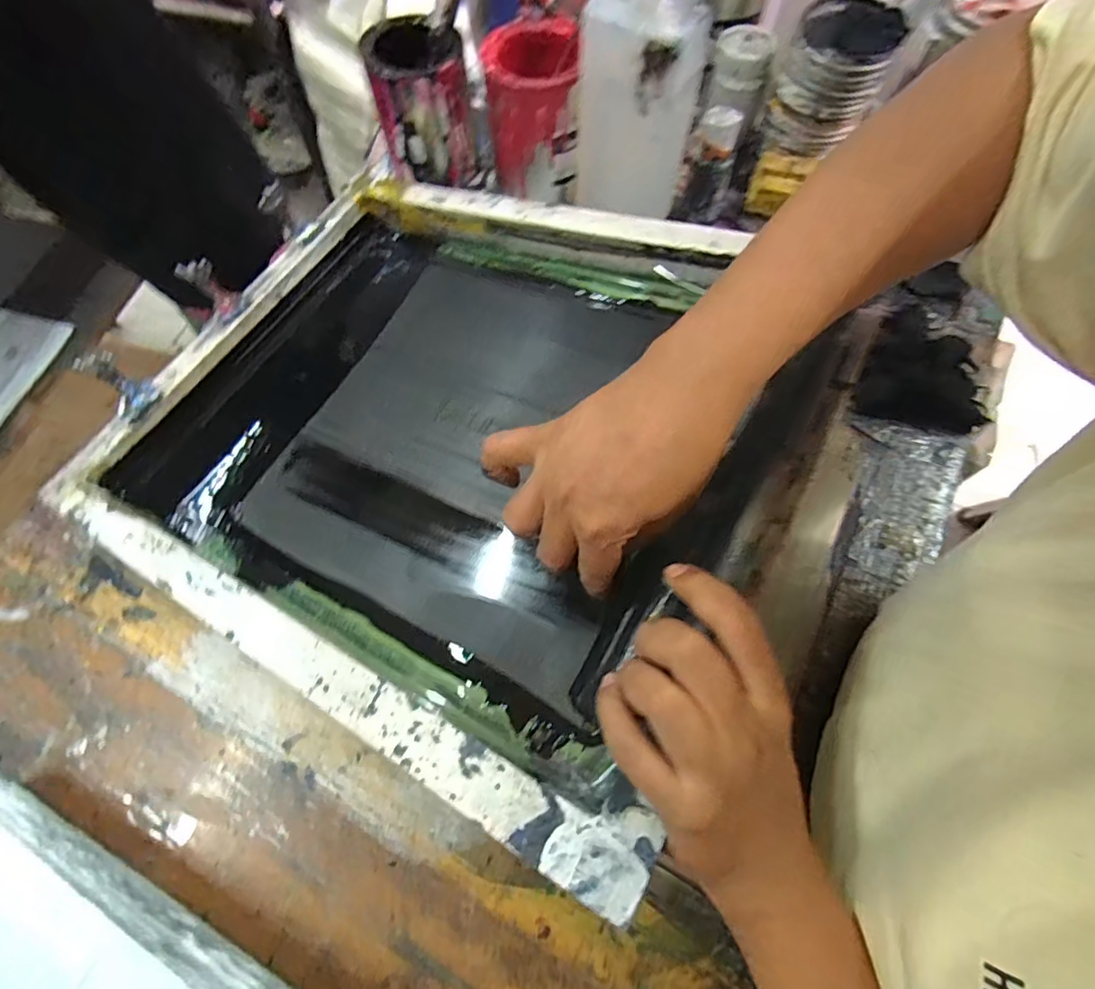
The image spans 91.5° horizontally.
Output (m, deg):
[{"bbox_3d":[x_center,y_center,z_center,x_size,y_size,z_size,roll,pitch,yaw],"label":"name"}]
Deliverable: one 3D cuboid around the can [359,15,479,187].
[{"bbox_3d":[-0.138,-0.428,0.591,0.098,0.129,0.092,-1,67,1],"label":"can"}]

